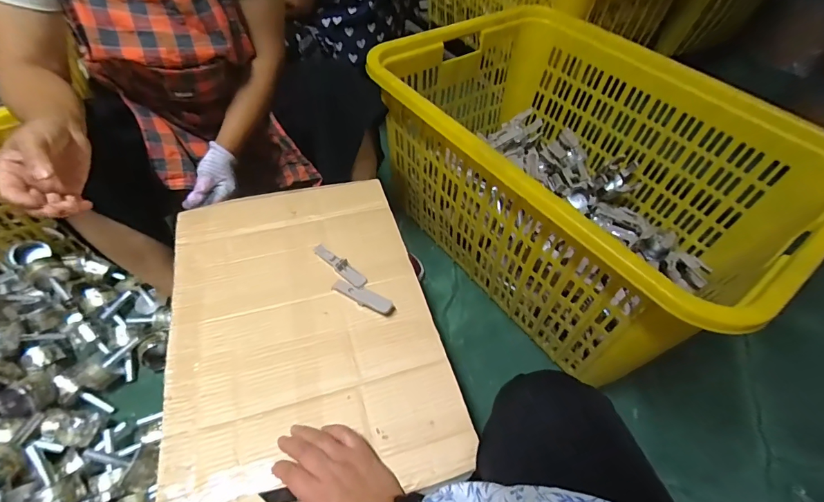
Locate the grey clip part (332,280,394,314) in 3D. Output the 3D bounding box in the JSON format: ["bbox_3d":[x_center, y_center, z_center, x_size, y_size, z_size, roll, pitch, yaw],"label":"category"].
[{"bbox_3d":[-0.071,0.064,0.561,0.094,0.008,0.026,26,68,21],"label":"grey clip part"}]

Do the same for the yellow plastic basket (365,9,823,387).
[{"bbox_3d":[0.343,-0.167,0.888,0.606,0.377,0.796,-30,59,-25],"label":"yellow plastic basket"}]

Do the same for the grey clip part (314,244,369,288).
[{"bbox_3d":[-0.111,0.020,0.596,0.102,0.019,0.024,38,58,23],"label":"grey clip part"}]

